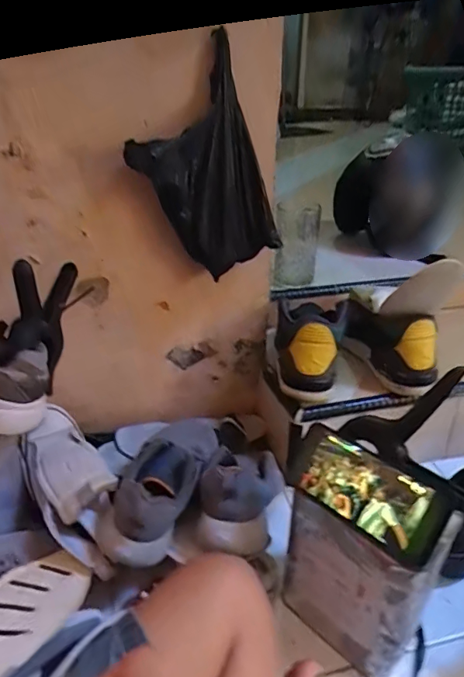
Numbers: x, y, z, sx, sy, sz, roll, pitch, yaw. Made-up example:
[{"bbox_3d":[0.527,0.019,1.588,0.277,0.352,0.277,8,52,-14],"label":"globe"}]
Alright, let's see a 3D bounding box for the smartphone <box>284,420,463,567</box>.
[{"bbox_3d":[0.143,0.166,0.510,0.166,0.080,0.014,28,-3,33],"label":"smartphone"}]

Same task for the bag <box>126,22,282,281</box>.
[{"bbox_3d":[-0.023,-0.253,0.721,0.204,0.288,0.052,-38,34,-14],"label":"bag"}]

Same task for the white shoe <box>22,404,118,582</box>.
[{"bbox_3d":[-0.229,0.201,0.669,0.102,0.076,0.254,-17,48,-25],"label":"white shoe"}]

